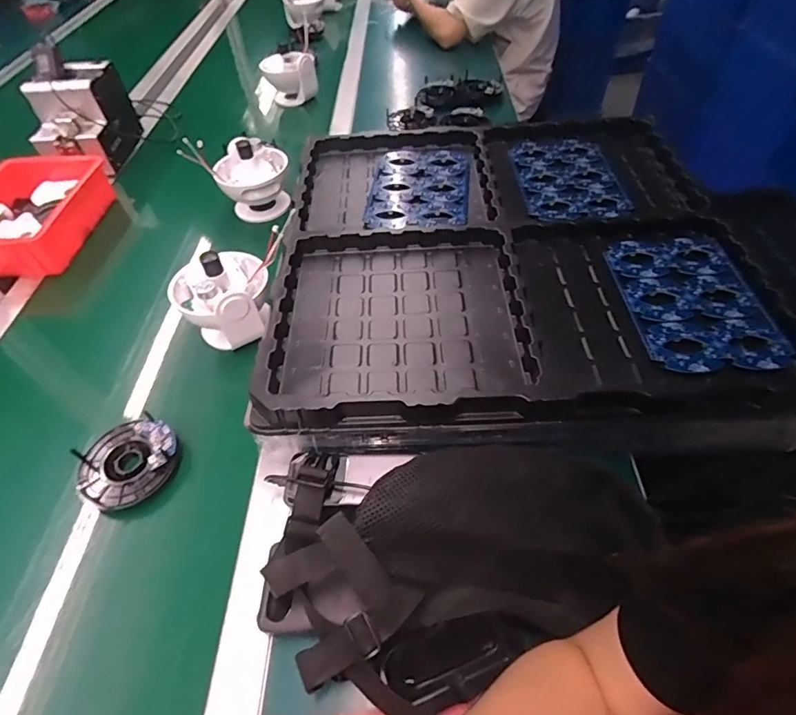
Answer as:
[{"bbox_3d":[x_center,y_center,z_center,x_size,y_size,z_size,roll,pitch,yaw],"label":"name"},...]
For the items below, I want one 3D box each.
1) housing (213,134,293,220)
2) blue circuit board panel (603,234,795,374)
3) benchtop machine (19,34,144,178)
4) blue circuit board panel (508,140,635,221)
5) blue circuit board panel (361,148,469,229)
[{"bbox_3d":[-0.239,-0.291,0.789,0.110,0.116,0.092,-8,51,-3],"label":"housing"},{"bbox_3d":[0.326,-0.066,0.534,0.137,0.011,0.204,-2,51,1],"label":"blue circuit board panel"},{"bbox_3d":[-0.604,-0.460,0.906,0.138,0.164,0.195,-2,51,2],"label":"benchtop machine"},{"bbox_3d":[0.247,-0.263,0.699,0.140,0.007,0.200,-4,51,0],"label":"blue circuit board panel"},{"bbox_3d":[0.032,-0.251,0.697,0.139,0.010,0.203,3,52,6],"label":"blue circuit board panel"}]

